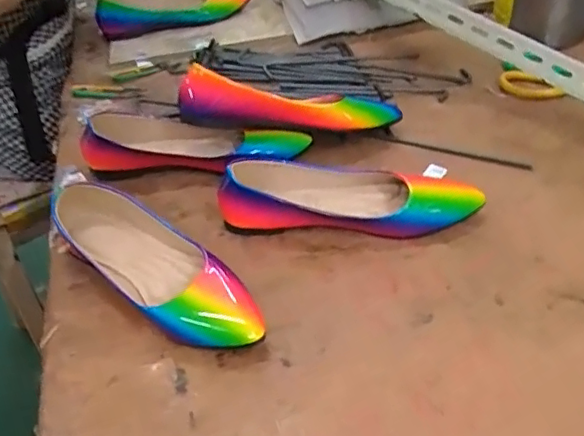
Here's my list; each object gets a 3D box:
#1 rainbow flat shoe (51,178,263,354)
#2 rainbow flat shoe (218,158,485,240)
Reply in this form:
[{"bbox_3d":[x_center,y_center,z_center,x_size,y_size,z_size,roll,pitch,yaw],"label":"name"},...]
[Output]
[{"bbox_3d":[-0.122,0.038,0.537,0.256,0.049,0.084,29,51,34],"label":"rainbow flat shoe"},{"bbox_3d":[0.055,-0.030,0.591,0.241,0.054,0.088,2,41,9],"label":"rainbow flat shoe"}]

